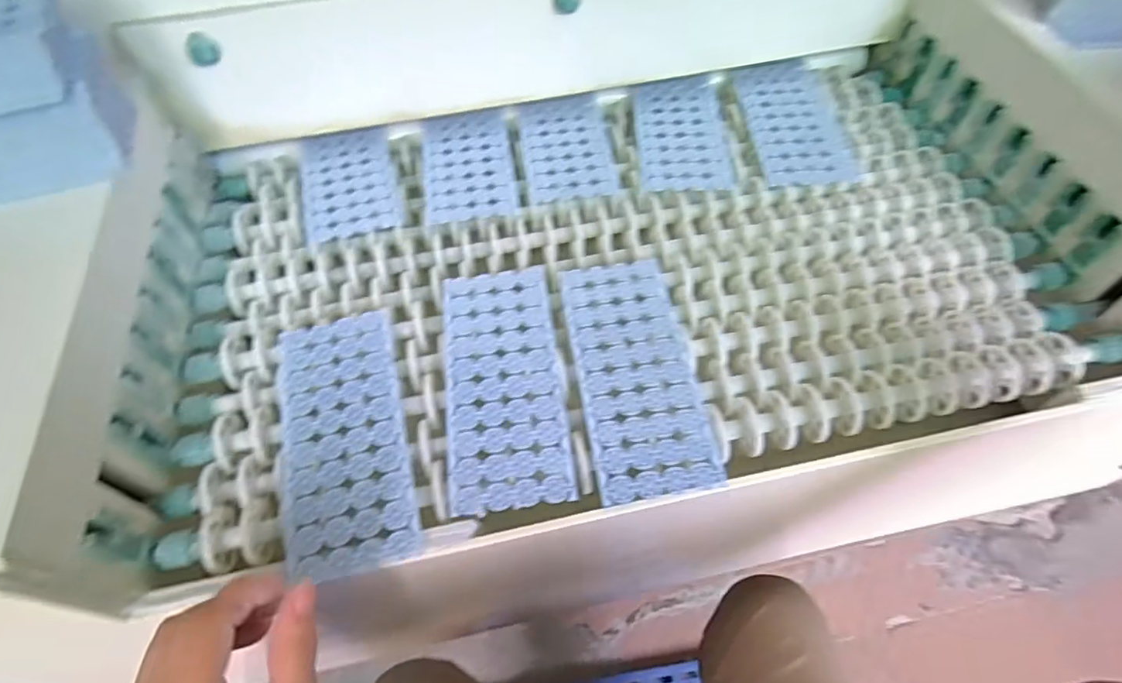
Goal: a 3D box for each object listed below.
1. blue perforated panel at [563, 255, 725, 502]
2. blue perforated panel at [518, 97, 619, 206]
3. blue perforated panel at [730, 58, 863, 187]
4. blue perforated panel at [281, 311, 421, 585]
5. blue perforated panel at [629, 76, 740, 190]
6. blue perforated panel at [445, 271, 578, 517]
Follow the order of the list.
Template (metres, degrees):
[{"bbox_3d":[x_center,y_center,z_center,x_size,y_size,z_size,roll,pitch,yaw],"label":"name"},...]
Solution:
[{"bbox_3d":[0.053,0.017,0.422,0.081,0.004,0.189,-8,55,-3],"label":"blue perforated panel"},{"bbox_3d":[0.005,-0.186,0.563,0.083,0.004,0.140,-7,55,-2],"label":"blue perforated panel"},{"bbox_3d":[0.225,-0.216,0.579,0.090,0.012,0.183,-2,55,1],"label":"blue perforated panel"},{"bbox_3d":[-0.145,0.060,0.401,0.079,0.007,0.187,-14,57,-7],"label":"blue perforated panel"},{"bbox_3d":[0.115,-0.205,0.572,0.085,0.004,0.172,0,55,2],"label":"blue perforated panel"},{"bbox_3d":[-0.041,0.024,0.421,0.079,0.004,0.188,-7,55,-2],"label":"blue perforated panel"}]

